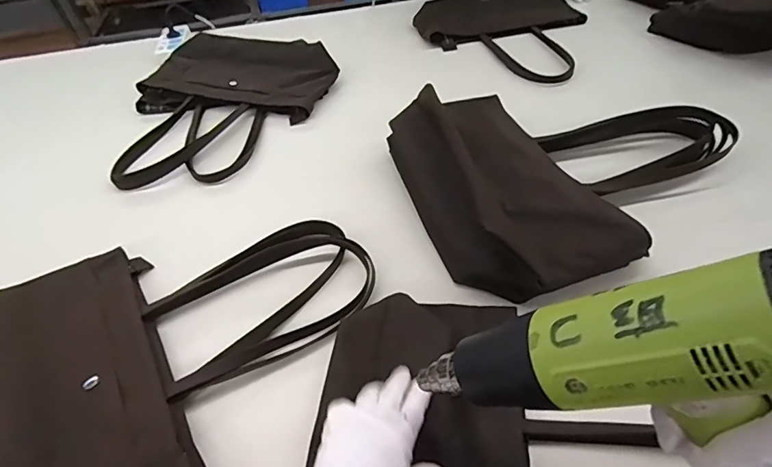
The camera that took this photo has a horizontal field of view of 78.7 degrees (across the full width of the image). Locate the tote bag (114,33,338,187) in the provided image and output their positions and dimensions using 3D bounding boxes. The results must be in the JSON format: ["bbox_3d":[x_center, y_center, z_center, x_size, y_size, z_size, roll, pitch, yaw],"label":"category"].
[{"bbox_3d":[-0.369,-0.278,0.972,0.393,0.073,0.506,22,51,25],"label":"tote bag"}]

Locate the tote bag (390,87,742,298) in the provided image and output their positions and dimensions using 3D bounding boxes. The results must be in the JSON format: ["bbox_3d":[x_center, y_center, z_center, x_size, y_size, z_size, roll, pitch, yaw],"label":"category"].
[{"bbox_3d":[0.281,-0.123,0.717,0.509,0.105,0.387,-20,46,-15],"label":"tote bag"}]

